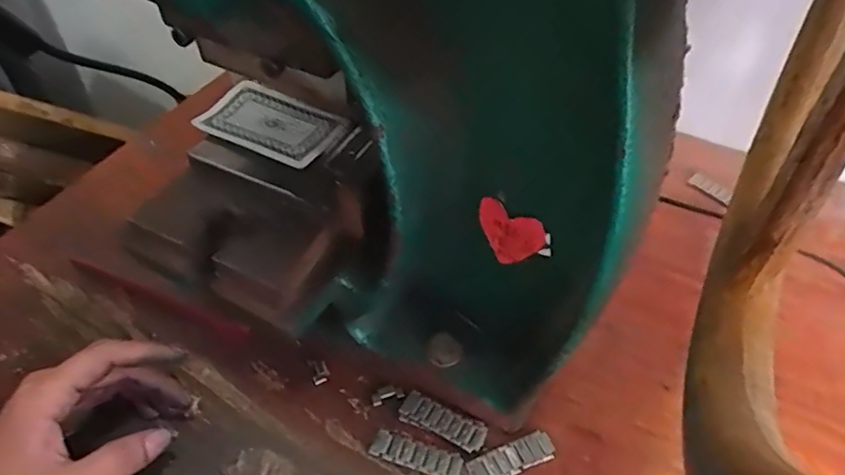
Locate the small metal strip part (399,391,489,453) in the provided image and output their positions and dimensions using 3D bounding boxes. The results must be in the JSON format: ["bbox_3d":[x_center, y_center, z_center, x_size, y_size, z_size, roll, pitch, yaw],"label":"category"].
[{"bbox_3d":[0.013,0.113,0.365,0.053,0.004,0.020,21,51,17],"label":"small metal strip part"}]

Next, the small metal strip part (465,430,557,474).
[{"bbox_3d":[0.053,0.131,0.353,0.054,0.004,0.019,-17,51,-15],"label":"small metal strip part"}]

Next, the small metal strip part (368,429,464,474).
[{"bbox_3d":[-0.004,0.129,0.353,0.055,0.004,0.015,15,50,12],"label":"small metal strip part"}]

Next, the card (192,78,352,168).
[{"bbox_3d":[-0.095,-0.073,0.377,0.088,0.009,0.055,26,53,19],"label":"card"}]

